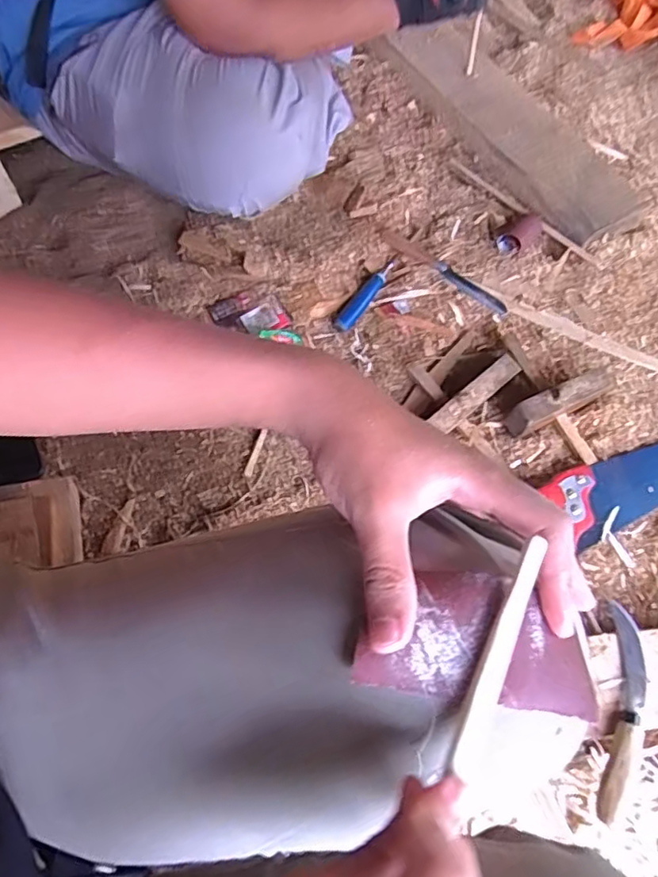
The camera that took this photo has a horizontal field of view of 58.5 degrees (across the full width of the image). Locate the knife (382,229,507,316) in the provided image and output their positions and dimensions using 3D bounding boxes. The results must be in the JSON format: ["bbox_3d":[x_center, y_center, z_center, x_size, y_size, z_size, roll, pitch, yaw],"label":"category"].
[{"bbox_3d":[0.167,-0.246,0.861,0.216,0.009,0.028,38,73,16],"label":"knife"}]

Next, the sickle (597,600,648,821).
[{"bbox_3d":[0.293,0.266,0.580,0.037,0.033,0.201,14,66,9],"label":"sickle"}]

